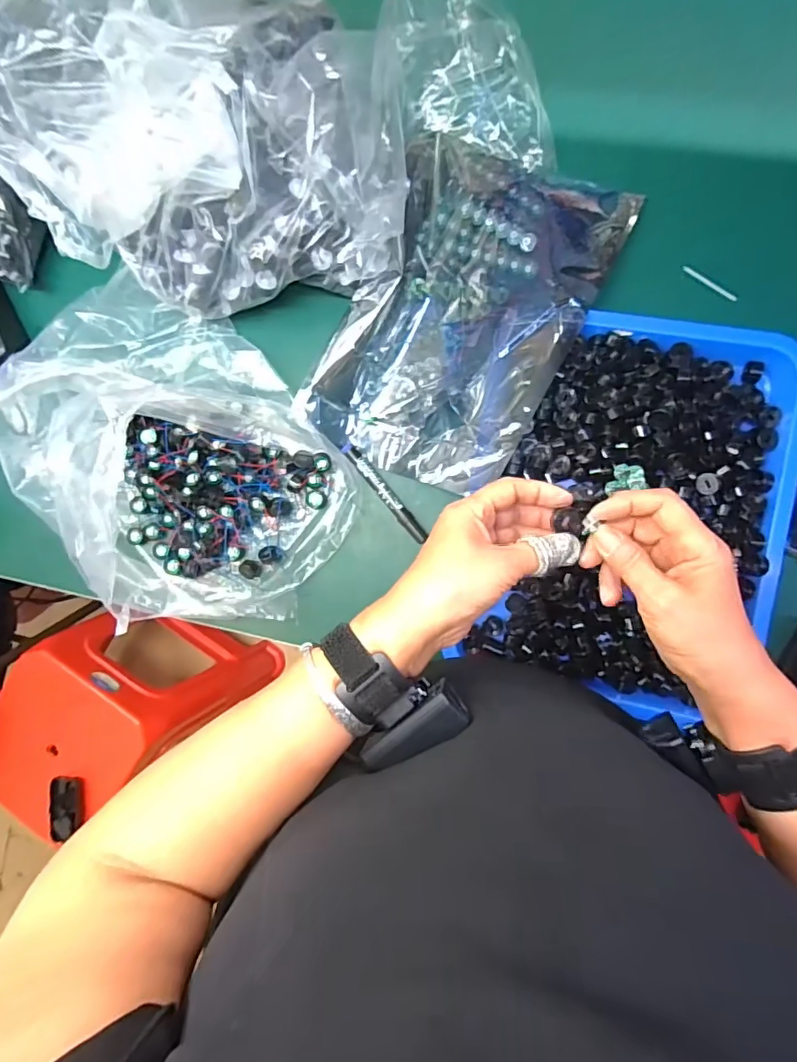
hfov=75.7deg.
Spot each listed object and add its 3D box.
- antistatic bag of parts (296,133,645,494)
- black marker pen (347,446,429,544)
[{"bbox_3d":[0.064,-0.220,0.503,0.220,0.053,0.344,27,94,7],"label":"antistatic bag of parts"},{"bbox_3d":[-0.013,-0.039,0.548,0.014,0.008,0.126,-40,86,7],"label":"black marker pen"}]

